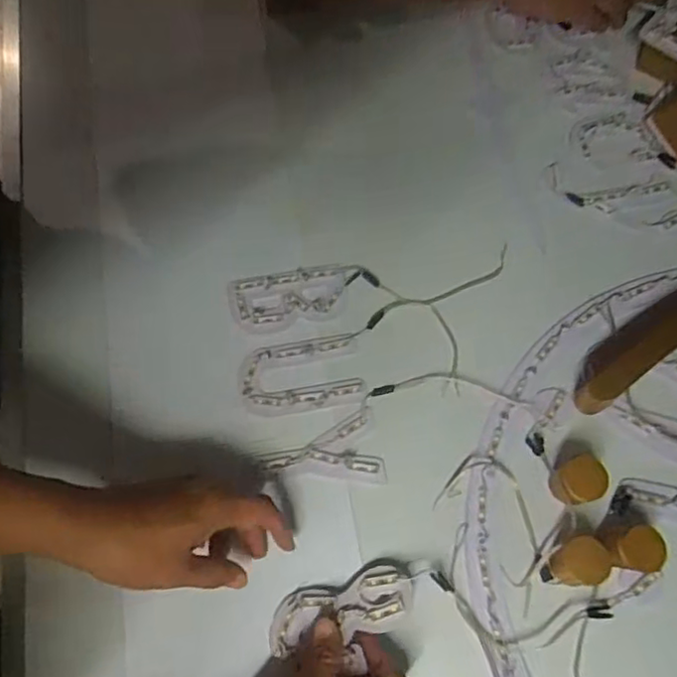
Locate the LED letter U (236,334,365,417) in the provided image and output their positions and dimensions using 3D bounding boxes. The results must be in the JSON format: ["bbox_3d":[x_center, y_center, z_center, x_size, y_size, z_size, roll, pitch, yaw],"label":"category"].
[{"bbox_3d":[-0.033,0.033,0.556,0.107,0.004,0.065,-10,70,-1],"label":"LED letter U"}]

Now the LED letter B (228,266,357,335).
[{"bbox_3d":[-0.043,-0.037,0.584,0.113,0.004,0.057,-7,70,0],"label":"LED letter B"}]

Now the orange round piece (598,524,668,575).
[{"bbox_3d":[0.223,0.160,0.481,0.037,0.041,0.033,-1,70,2],"label":"orange round piece"}]

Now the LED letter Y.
[{"bbox_3d":[-0.016,0.098,0.532,0.101,0.005,0.060,-11,70,-2],"label":"LED letter Y"}]

